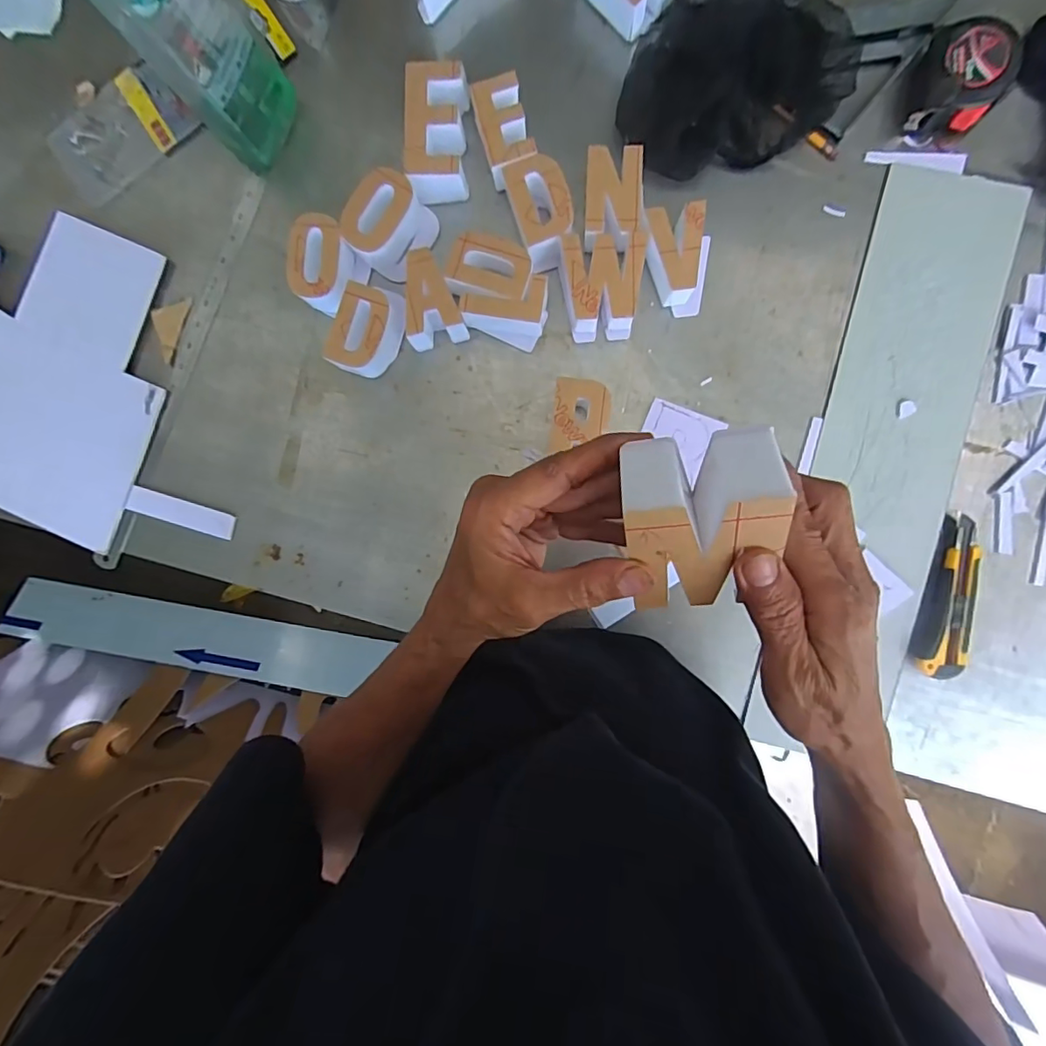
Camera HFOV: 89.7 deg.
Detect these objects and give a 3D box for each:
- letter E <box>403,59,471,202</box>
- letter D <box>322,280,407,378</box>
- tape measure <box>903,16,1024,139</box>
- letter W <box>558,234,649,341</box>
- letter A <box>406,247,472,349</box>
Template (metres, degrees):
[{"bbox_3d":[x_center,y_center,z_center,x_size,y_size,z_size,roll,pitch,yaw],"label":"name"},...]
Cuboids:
[{"bbox_3d":[-0.086,-0.397,0.539,0.056,0.048,0.116,3,92,4],"label":"letter E"},{"bbox_3d":[-0.160,-0.199,0.549,0.061,0.047,0.091,21,93,3],"label":"letter D"},{"bbox_3d":[0.426,-0.428,0.508,0.075,0.040,0.089,13,93,4],"label":"tape measure"},{"bbox_3d":[0.081,-0.238,0.536,0.079,0.046,0.090,-3,92,4],"label":"letter W"},{"bbox_3d":[-0.094,-0.229,0.540,0.058,0.048,0.082,-11,91,4],"label":"letter A"}]

